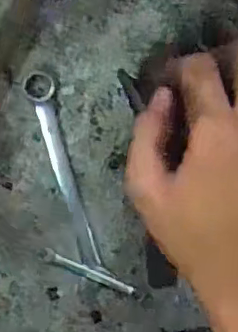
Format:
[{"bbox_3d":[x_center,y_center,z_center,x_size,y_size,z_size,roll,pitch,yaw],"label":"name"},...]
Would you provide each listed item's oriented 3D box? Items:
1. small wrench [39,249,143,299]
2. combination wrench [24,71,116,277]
[{"bbox_3d":[-0.025,0.104,0.561,0.106,0.004,0.012,24,95,-7],"label":"small wrench"},{"bbox_3d":[-0.048,0.011,0.546,0.025,0.007,0.198,-16,98,-2],"label":"combination wrench"}]

